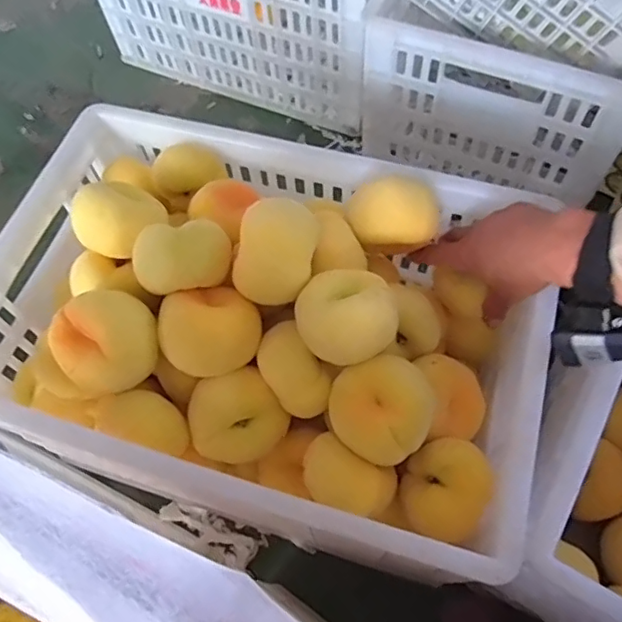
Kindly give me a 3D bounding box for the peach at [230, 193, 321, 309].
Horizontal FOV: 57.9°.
[{"bbox_3d":[-0.026,-0.045,0.448,0.055,0.071,0.072,15,65,10],"label":"peach"}]

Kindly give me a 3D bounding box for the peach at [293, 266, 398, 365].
[{"bbox_3d":[0.025,0.002,0.428,0.072,0.059,0.078,-6,63,0],"label":"peach"}]

